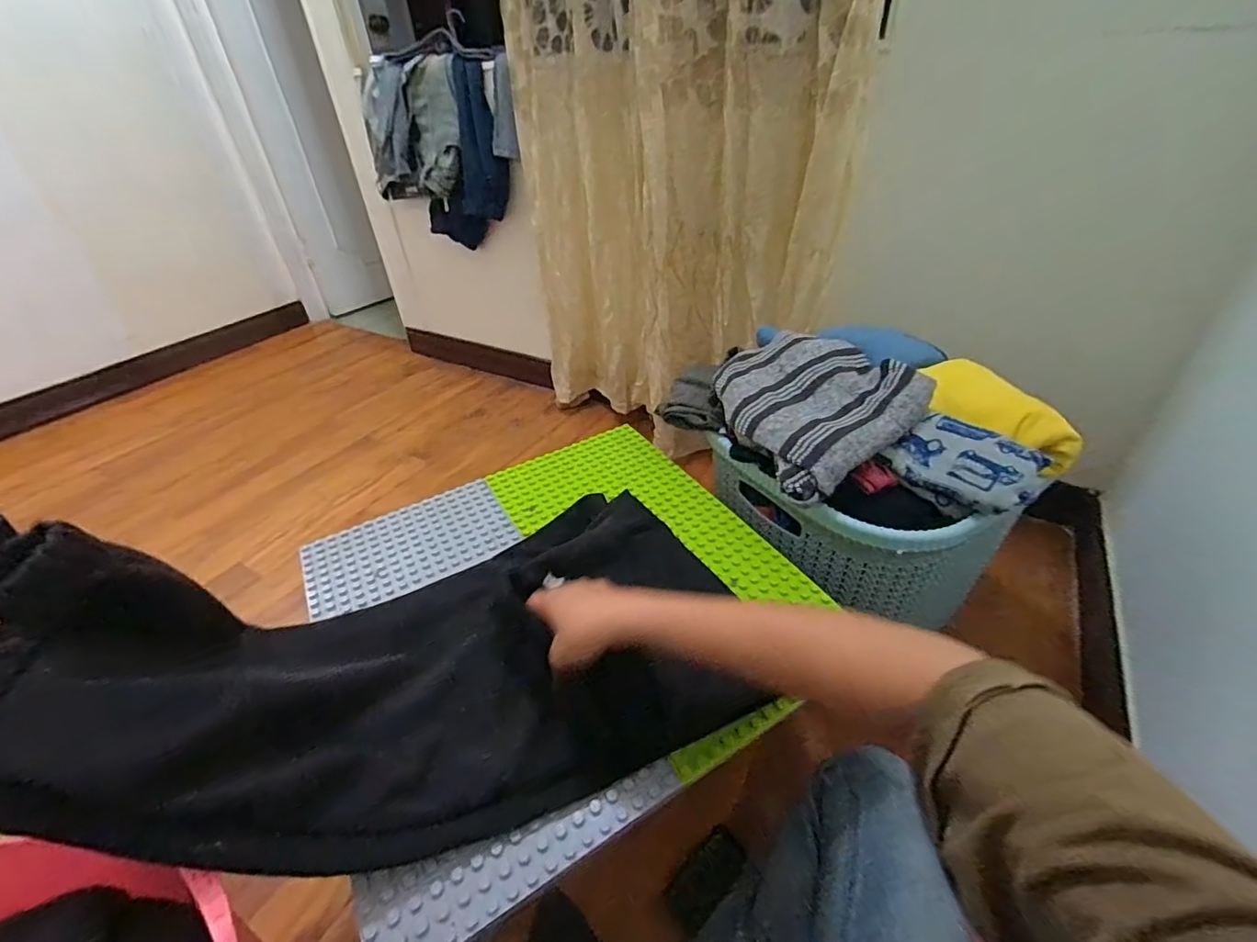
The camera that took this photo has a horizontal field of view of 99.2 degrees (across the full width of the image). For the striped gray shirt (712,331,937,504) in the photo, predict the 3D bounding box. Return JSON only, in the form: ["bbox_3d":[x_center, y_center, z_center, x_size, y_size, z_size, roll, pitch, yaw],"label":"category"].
[{"bbox_3d":[0.228,-0.102,0.723,0.251,0.064,0.270,-25,43,-26],"label":"striped gray shirt"}]

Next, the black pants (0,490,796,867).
[{"bbox_3d":[-0.167,0.164,0.442,0.544,0.172,0.233,4,30,-34],"label":"black pants"}]

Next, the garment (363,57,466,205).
[{"bbox_3d":[-0.564,-0.859,1.353,0.350,0.293,0.065,15,30,29],"label":"garment"}]

